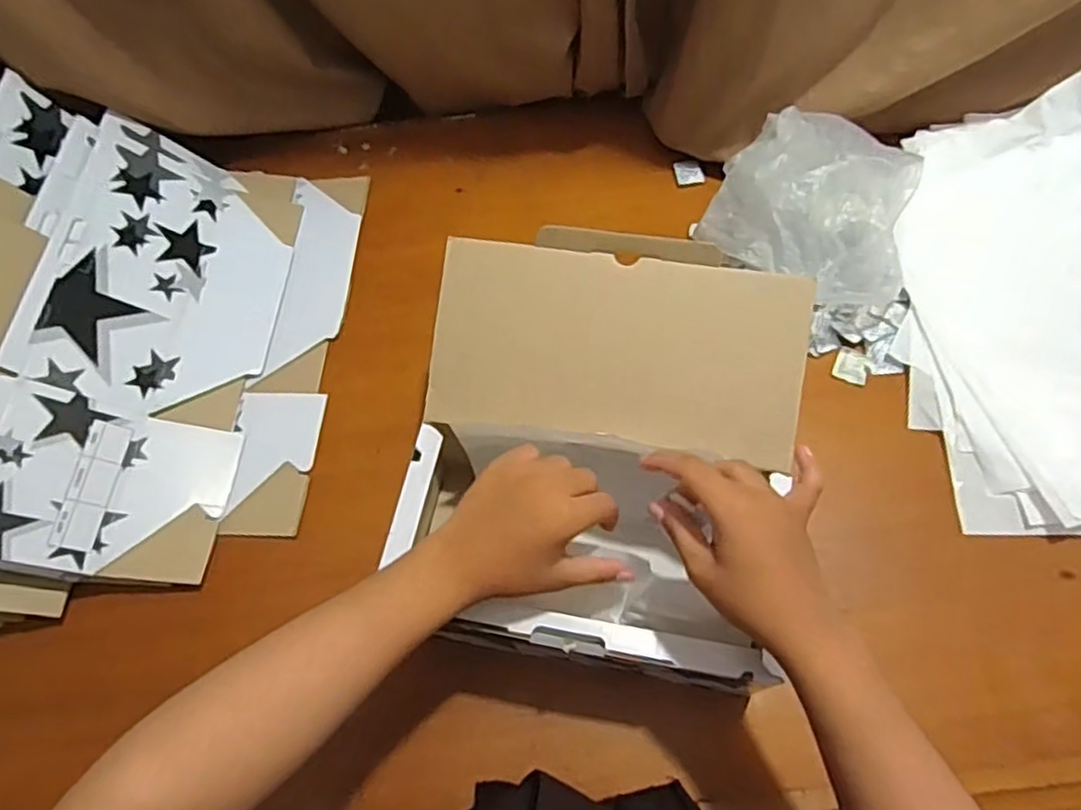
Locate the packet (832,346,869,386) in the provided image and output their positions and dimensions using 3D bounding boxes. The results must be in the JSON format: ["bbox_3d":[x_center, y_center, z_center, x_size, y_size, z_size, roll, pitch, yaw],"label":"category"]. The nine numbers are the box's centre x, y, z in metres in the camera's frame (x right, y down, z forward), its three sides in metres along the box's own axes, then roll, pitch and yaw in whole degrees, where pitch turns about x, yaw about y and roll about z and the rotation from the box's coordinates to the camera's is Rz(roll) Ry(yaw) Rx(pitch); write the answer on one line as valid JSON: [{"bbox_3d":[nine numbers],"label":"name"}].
[{"bbox_3d":[0.296,-0.037,0.655,0.030,0.007,0.034,21,65,14],"label":"packet"}]

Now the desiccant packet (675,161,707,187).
[{"bbox_3d":[0.167,-0.260,0.773,0.031,0.005,0.036,-6,62,0],"label":"desiccant packet"}]

